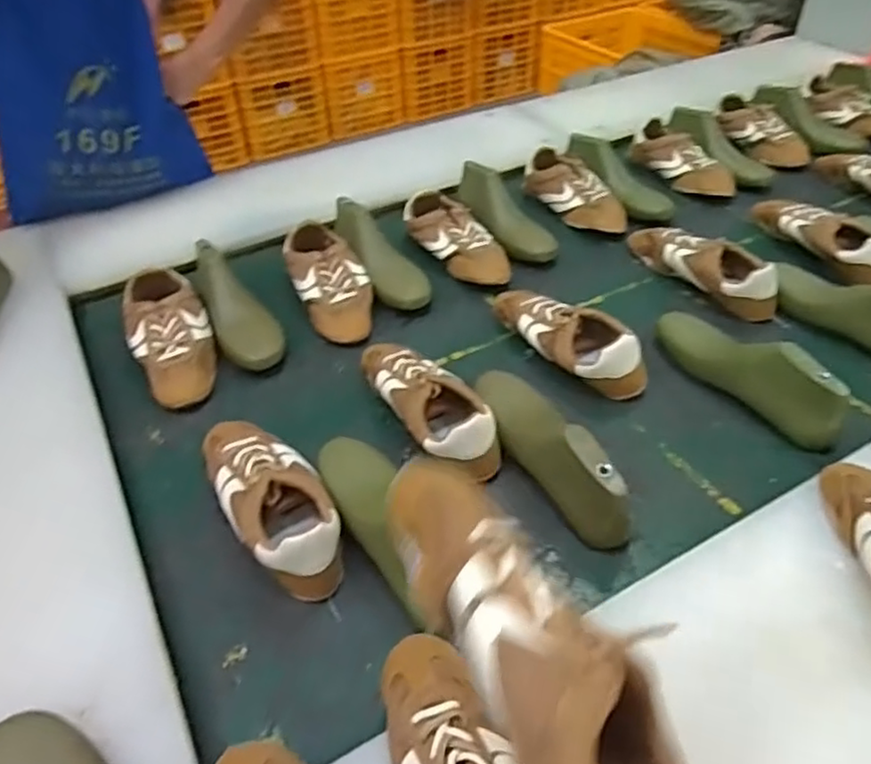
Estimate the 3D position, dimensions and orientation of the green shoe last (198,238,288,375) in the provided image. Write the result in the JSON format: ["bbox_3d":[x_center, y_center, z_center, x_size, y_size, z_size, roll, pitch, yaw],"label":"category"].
[{"bbox_3d":[-0.292,-0.111,0.992,0.090,0.092,0.242,-18,46,-16],"label":"green shoe last"}]

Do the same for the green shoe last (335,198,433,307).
[{"bbox_3d":[-0.092,-0.217,1.077,0.083,0.080,0.266,-21,47,-18],"label":"green shoe last"}]

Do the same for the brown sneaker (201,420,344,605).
[{"bbox_3d":[-0.184,0.116,0.732,0.101,0.073,0.266,-25,48,-22],"label":"brown sneaker"}]

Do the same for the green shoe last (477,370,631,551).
[{"bbox_3d":[0.126,0.066,0.761,0.072,0.088,0.267,-17,46,-15],"label":"green shoe last"}]

